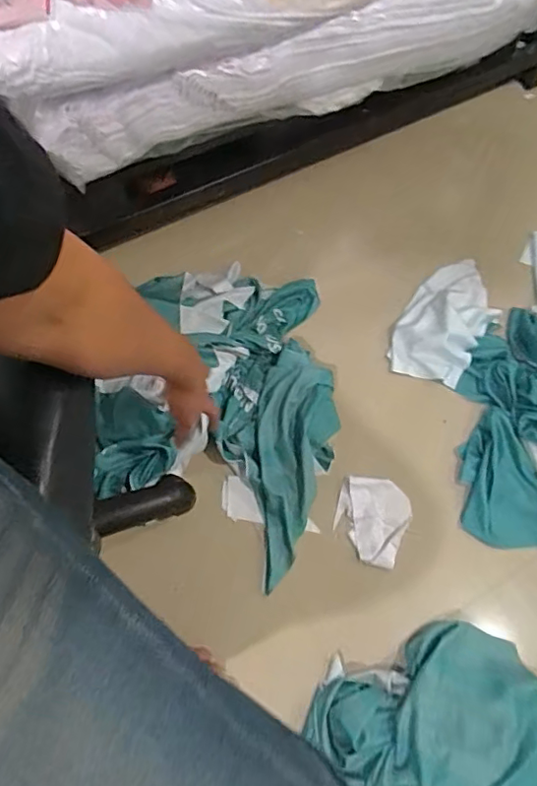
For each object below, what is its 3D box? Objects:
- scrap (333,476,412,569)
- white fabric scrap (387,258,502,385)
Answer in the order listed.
[{"bbox_3d":[0.163,0.199,0.887,0.111,0.007,0.131,16,68,4],"label":"scrap"},{"bbox_3d":[0.321,-0.136,1.002,0.140,0.049,0.265,31,70,10],"label":"white fabric scrap"}]

